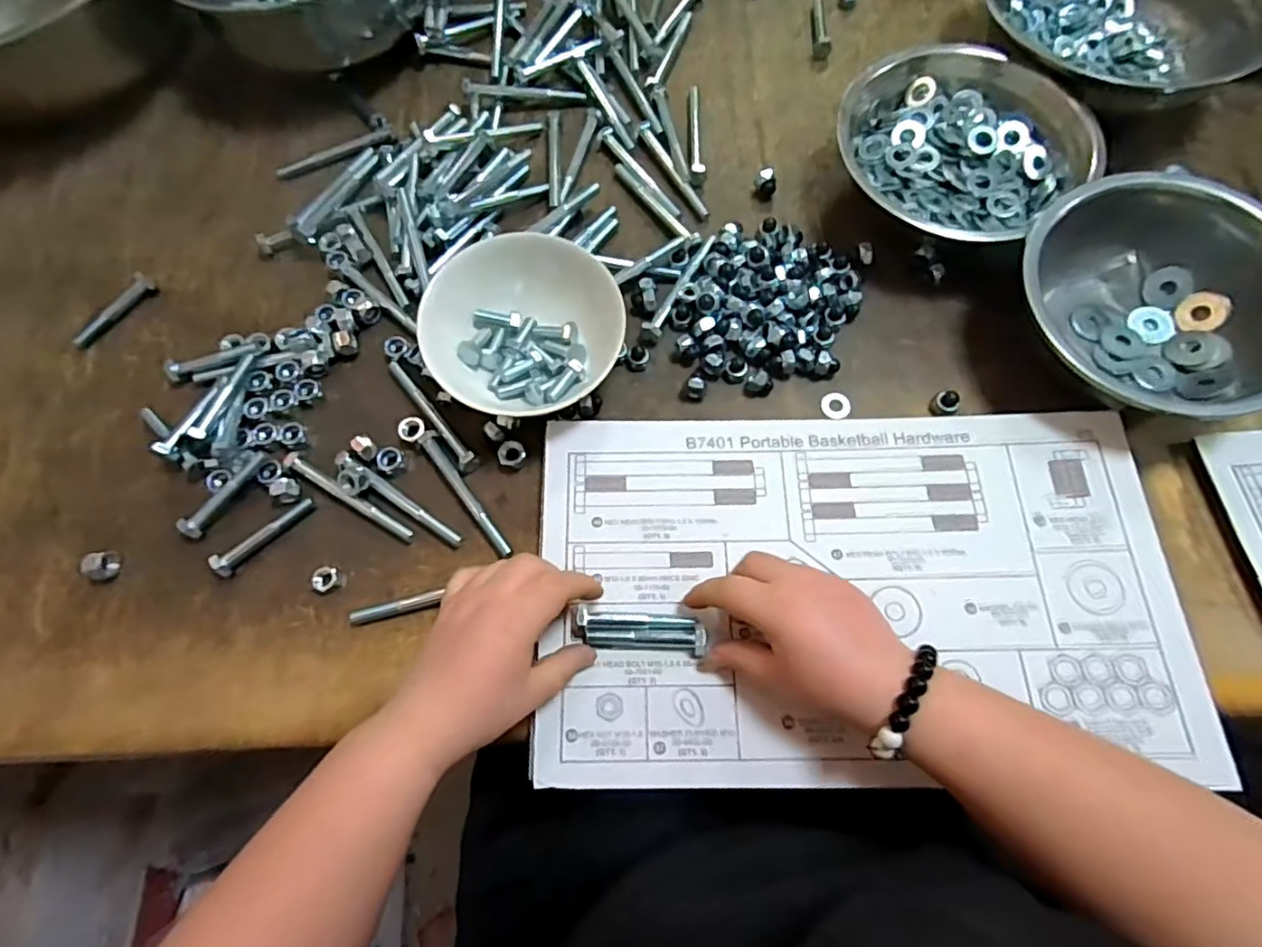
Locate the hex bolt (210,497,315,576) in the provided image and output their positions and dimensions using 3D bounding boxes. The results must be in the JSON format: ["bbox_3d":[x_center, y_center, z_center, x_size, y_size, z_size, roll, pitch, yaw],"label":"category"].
[{"bbox_3d":[-0.245,0.041,0.406,0.071,0.015,0.012,-42,74,-12],"label":"hex bolt"}]

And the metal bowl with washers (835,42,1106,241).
[{"bbox_3d":[0.247,-0.245,0.469,0.180,0.066,0.166,-23,71,-6],"label":"metal bowl with washers"}]

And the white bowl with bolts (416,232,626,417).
[{"bbox_3d":[-0.072,-0.098,0.427,0.132,0.060,0.124,-10,70,-1],"label":"white bowl with bolts"}]

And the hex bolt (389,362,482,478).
[{"bbox_3d":[-0.143,-0.043,0.437,0.014,0.010,0.108,-37,73,-10],"label":"hex bolt"}]

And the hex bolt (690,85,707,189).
[{"bbox_3d":[0.055,-0.295,0.520,0.012,0.012,0.108,-2,70,2],"label":"hex bolt"}]

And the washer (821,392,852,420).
[{"bbox_3d":[0.146,-0.049,0.432,0.020,0.004,0.021,-1,70,2],"label":"washer"}]

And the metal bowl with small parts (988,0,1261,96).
[{"bbox_3d":[0.410,-0.374,0.507,0.185,0.069,0.188,-1,70,2],"label":"metal bowl with small parts"}]

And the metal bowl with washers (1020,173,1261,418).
[{"bbox_3d":[0.339,-0.107,0.406,0.161,0.071,0.163,-1,70,2],"label":"metal bowl with washers"}]

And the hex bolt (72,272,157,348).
[{"bbox_3d":[-0.401,-0.125,0.472,0.017,0.009,0.072,33,75,13],"label":"hex bolt"}]

